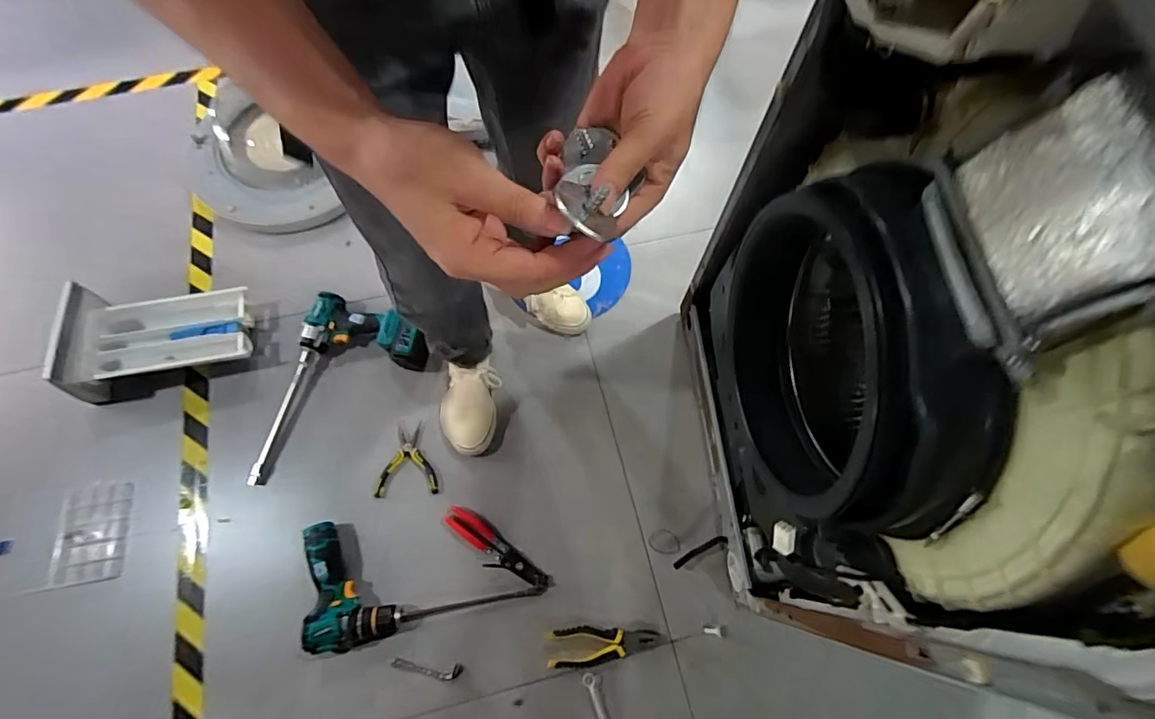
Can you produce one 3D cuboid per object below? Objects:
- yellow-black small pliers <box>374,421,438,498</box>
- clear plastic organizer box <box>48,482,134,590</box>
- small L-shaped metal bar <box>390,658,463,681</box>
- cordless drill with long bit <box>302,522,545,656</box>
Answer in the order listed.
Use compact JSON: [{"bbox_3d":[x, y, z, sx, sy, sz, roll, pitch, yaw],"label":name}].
[{"bbox_3d":[-0.325,0.190,0.960,0.112,0.014,0.138,-5,69,-2],"label":"yellow-black small pliers"},{"bbox_3d":[-0.859,0.304,0.895,0.101,0.019,0.172,-9,62,-21],"label":"clear plastic organizer box"},{"bbox_3d":[-0.238,0.489,0.792,0.107,0.014,0.023,5,69,2],"label":"small L-shaped metal bar"},{"bbox_3d":[-0.265,0.345,0.847,0.365,0.059,0.203,-13,69,-5],"label":"cordless drill with long bit"}]

